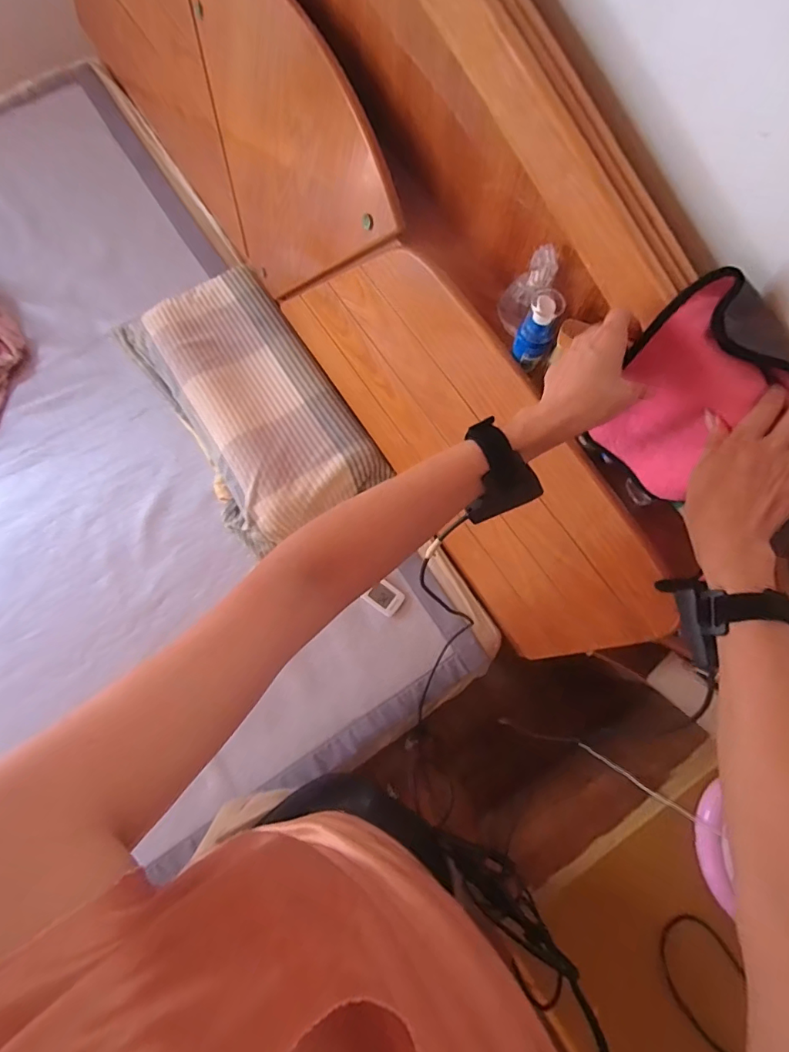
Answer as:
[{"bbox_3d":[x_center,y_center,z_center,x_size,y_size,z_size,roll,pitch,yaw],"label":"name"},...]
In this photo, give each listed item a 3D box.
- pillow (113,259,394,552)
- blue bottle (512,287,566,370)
[{"bbox_3d":[-0.288,-0.249,0.979,0.310,0.081,0.572,-31,77,-6],"label":"pillow"},{"bbox_3d":[0.169,-0.232,0.574,0.045,0.092,0.045,30,79,8],"label":"blue bottle"}]

